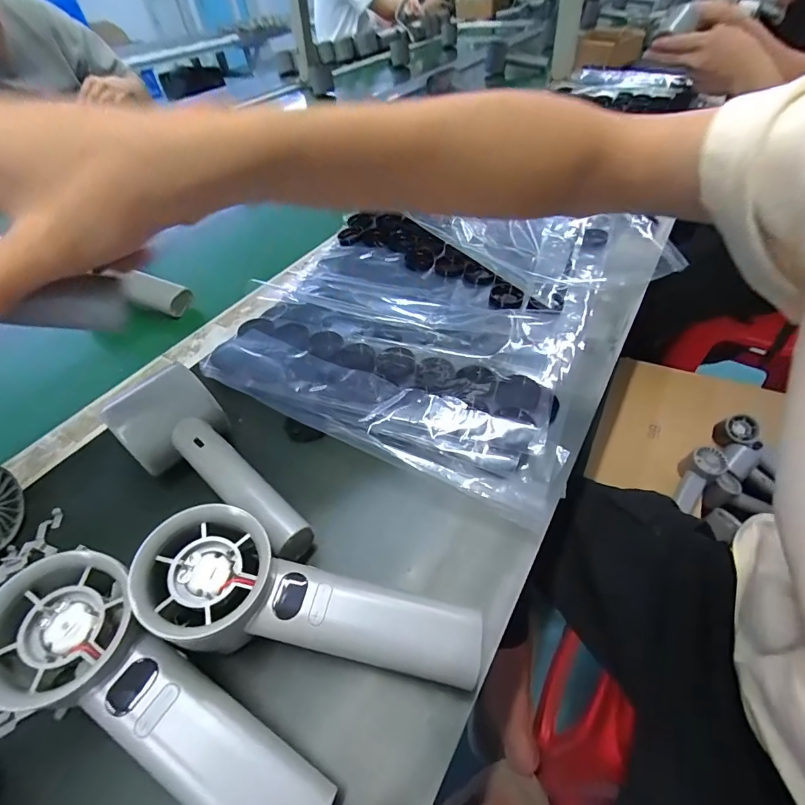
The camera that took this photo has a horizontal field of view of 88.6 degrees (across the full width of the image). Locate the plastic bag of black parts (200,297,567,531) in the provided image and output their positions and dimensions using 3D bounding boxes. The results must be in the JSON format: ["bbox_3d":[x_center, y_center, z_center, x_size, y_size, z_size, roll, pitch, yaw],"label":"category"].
[{"bbox_3d":[-0.015,-0.013,0.311,0.273,0.030,0.112,17,52,21],"label":"plastic bag of black parts"}]

